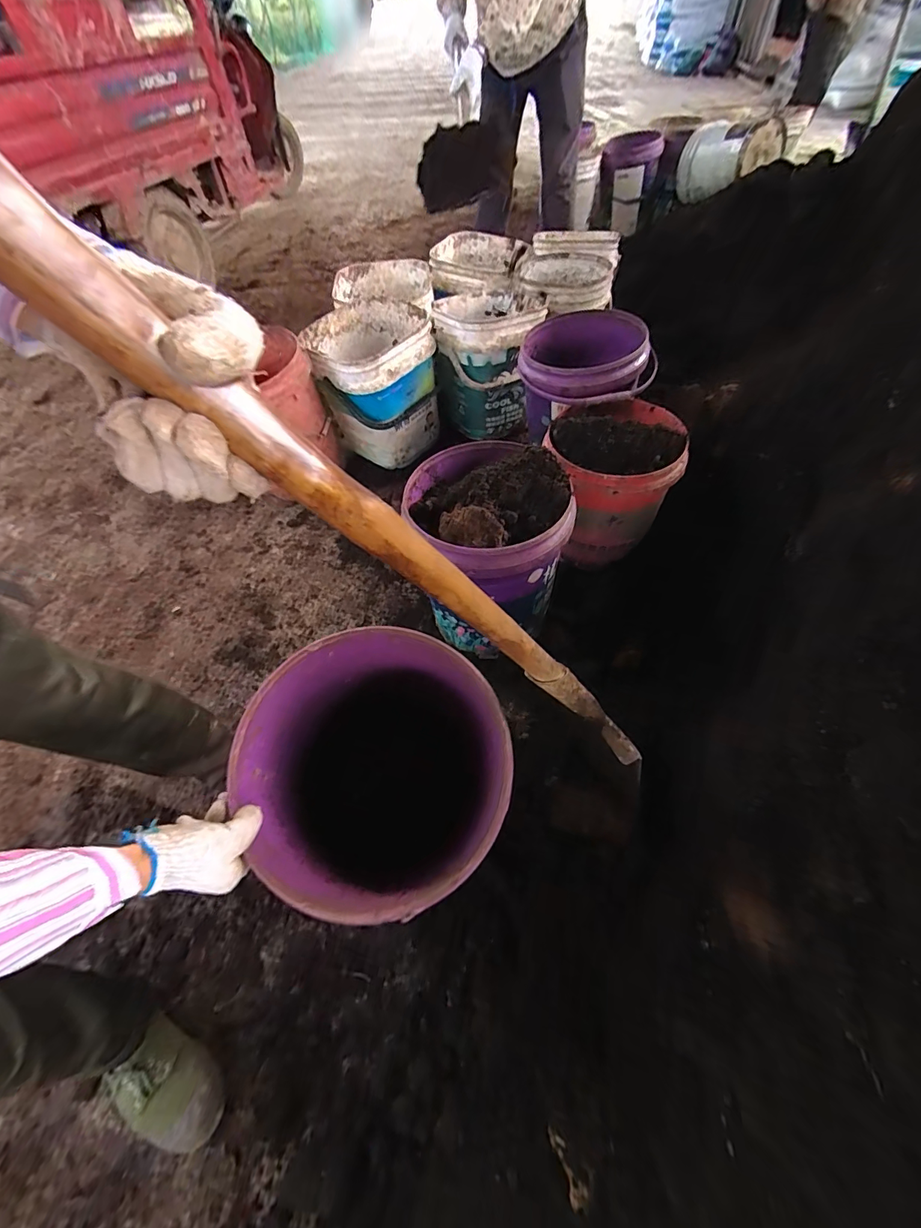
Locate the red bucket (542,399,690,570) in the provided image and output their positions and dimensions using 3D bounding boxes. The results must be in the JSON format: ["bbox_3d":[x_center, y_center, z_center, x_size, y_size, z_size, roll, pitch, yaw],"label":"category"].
[{"bbox_3d":[0.335,-0.303,0.980,0.256,0.276,0.275,1,56,4],"label":"red bucket"}]

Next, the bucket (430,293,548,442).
[{"bbox_3d":[0.088,-0.787,1.358,0.302,0.308,0.301,9,57,10],"label":"bucket"}]

